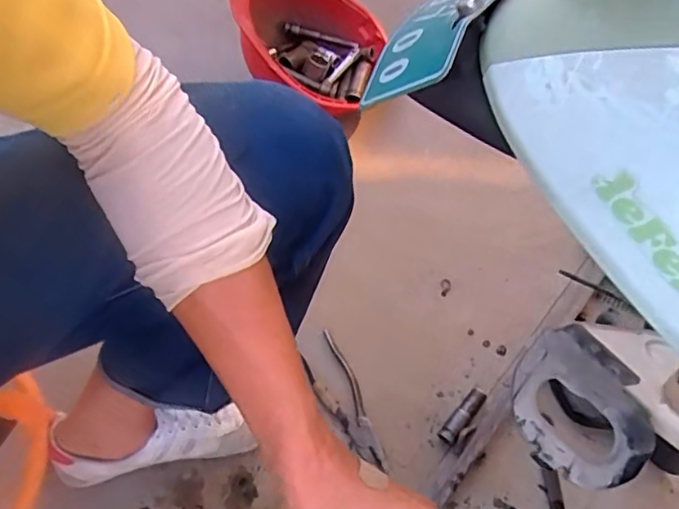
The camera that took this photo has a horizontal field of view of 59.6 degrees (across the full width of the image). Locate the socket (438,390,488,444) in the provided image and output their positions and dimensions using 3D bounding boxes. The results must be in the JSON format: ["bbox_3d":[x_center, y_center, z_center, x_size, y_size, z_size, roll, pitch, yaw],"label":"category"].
[{"bbox_3d":[0.157,0.206,0.755,0.023,0.029,0.079,36,67,18],"label":"socket"}]

